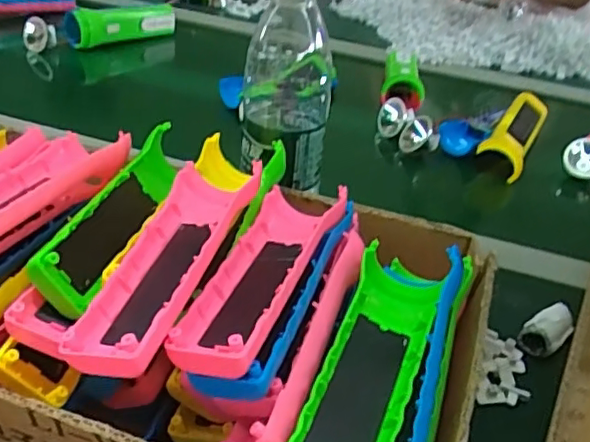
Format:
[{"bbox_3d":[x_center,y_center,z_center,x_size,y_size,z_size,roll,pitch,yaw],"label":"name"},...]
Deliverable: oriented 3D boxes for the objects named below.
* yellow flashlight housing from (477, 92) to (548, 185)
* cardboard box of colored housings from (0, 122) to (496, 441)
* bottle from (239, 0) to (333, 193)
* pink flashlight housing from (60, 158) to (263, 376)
[{"bbox_3d":[0.248,-0.102,0.697,0.046,0.039,0.150,21,37,21],"label":"yellow flashlight housing"},{"bbox_3d":[-0.098,0.026,0.371,0.402,0.104,0.216,16,35,14],"label":"cardboard box of colored housings"},{"bbox_3d":[0.000,-0.104,0.437,0.066,0.153,0.061,-13,39,-26],"label":"bottle"},{"bbox_3d":[-0.063,0.019,0.320,0.046,0.031,0.146,12,34,9],"label":"pink flashlight housing"}]

